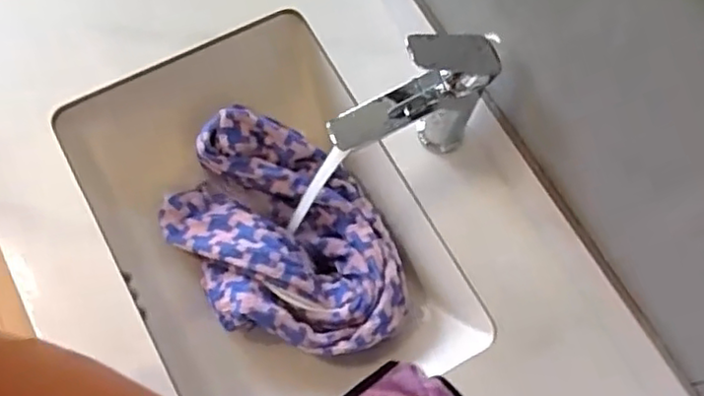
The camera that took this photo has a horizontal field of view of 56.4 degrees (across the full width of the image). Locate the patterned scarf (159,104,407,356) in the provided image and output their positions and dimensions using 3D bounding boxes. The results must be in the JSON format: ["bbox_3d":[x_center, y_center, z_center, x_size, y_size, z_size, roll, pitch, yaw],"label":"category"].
[{"bbox_3d":[-0.077,0.042,0.735,0.213,0.072,0.306,-34,76,-14],"label":"patterned scarf"}]

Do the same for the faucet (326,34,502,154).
[{"bbox_3d":[0.055,-0.080,0.621,0.158,0.189,0.043,-23,73,-11],"label":"faucet"}]

